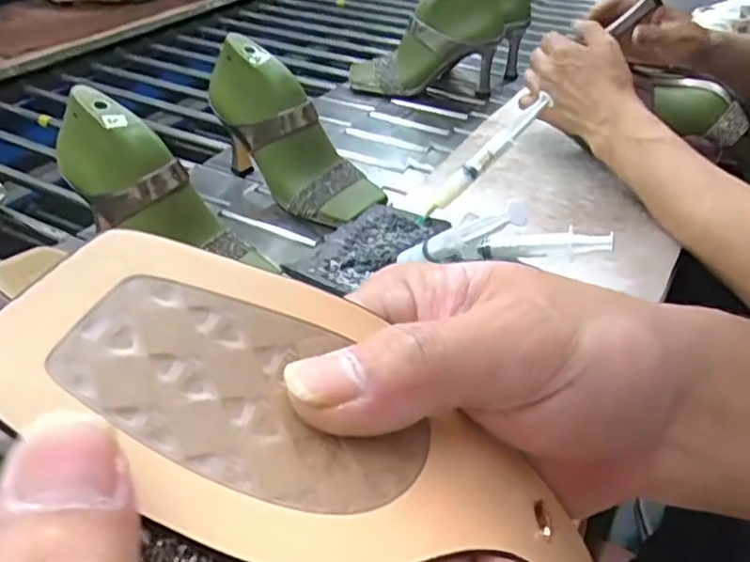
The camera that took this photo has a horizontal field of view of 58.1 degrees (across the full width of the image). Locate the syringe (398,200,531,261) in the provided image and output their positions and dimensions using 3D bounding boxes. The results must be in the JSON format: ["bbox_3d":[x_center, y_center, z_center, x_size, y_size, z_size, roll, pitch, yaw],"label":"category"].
[{"bbox_3d":[0.051,-0.027,0.432,0.015,0.015,0.120,-28,5,-34],"label":"syringe"}]

